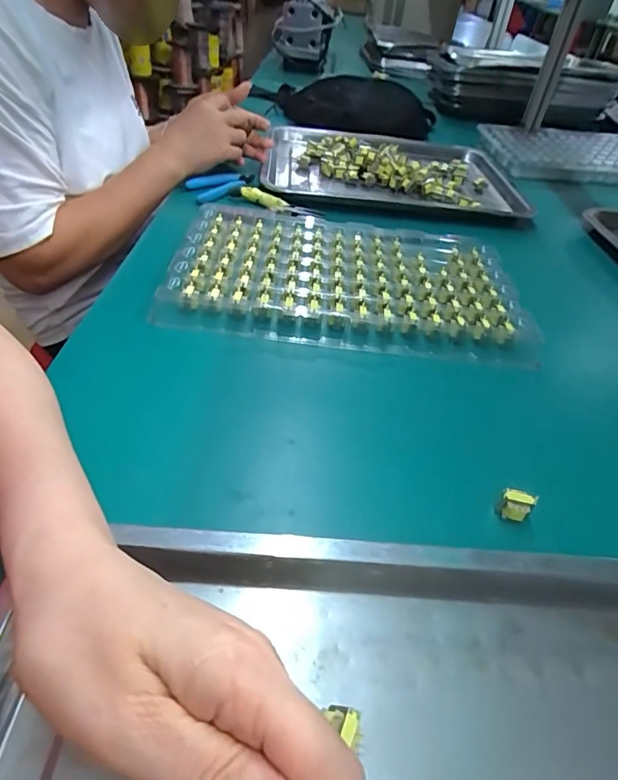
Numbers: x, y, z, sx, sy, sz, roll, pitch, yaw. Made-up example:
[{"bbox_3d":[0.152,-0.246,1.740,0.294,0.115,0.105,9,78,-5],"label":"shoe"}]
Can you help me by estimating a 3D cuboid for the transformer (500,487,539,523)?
[{"bbox_3d":[0.129,0.072,0.285,0.018,0.016,0.012,14,46,6],"label":"transformer"}]

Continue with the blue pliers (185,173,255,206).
[{"bbox_3d":[-0.114,-0.280,0.627,0.102,0.021,0.040,-29,56,-31],"label":"blue pliers"}]

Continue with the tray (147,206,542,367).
[{"bbox_3d":[0.040,-0.114,0.478,0.339,0.033,0.204,8,45,0],"label":"tray"}]

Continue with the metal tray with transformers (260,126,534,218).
[{"bbox_3d":[0.126,-0.354,0.721,0.384,0.030,0.289,1,44,-7],"label":"metal tray with transformers"}]

